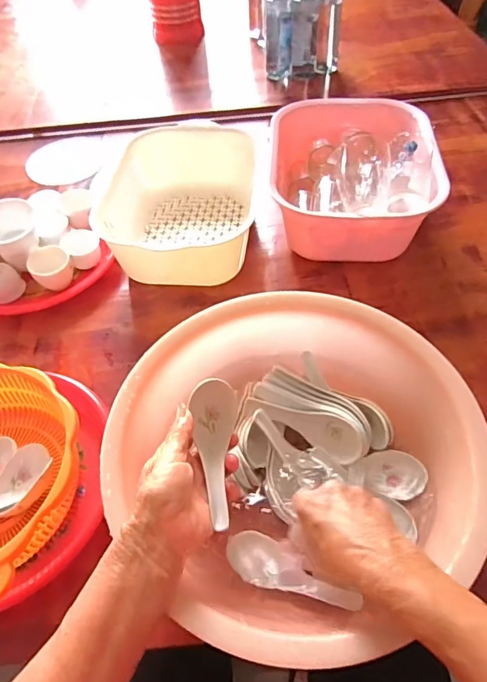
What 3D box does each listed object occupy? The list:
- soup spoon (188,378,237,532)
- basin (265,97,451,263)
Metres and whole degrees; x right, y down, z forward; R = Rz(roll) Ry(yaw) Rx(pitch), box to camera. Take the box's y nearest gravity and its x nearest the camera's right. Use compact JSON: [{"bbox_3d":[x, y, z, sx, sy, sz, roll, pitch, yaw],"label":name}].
[{"bbox_3d":[-0.026,0.094,0.404,0.038,0.023,0.118,-3,70,2],"label":"soup spoon"},{"bbox_3d":[0.162,-0.241,0.680,0.212,0.131,0.258,-2,53,2],"label":"basin"}]

